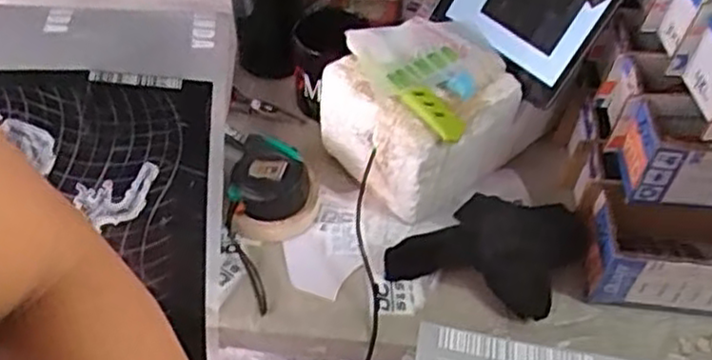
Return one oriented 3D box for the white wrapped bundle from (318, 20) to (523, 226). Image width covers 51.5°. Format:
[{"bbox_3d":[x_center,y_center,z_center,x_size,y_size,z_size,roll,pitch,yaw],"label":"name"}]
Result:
[{"bbox_3d":[0.062,-0.067,0.720,0.139,0.124,0.150,-30,58,-28],"label":"white wrapped bundle"}]

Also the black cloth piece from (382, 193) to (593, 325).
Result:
[{"bbox_3d":[0.121,0.057,0.673,0.164,0.048,0.108,18,50,11],"label":"black cloth piece"}]

